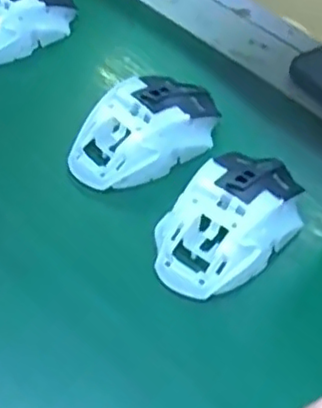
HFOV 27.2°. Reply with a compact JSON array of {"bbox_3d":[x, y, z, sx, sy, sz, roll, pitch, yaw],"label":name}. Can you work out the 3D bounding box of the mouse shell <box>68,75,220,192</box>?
[{"bbox_3d":[-0.009,-0.054,0.458,0.113,0.034,0.059,-37,59,-27],"label":"mouse shell"}]

